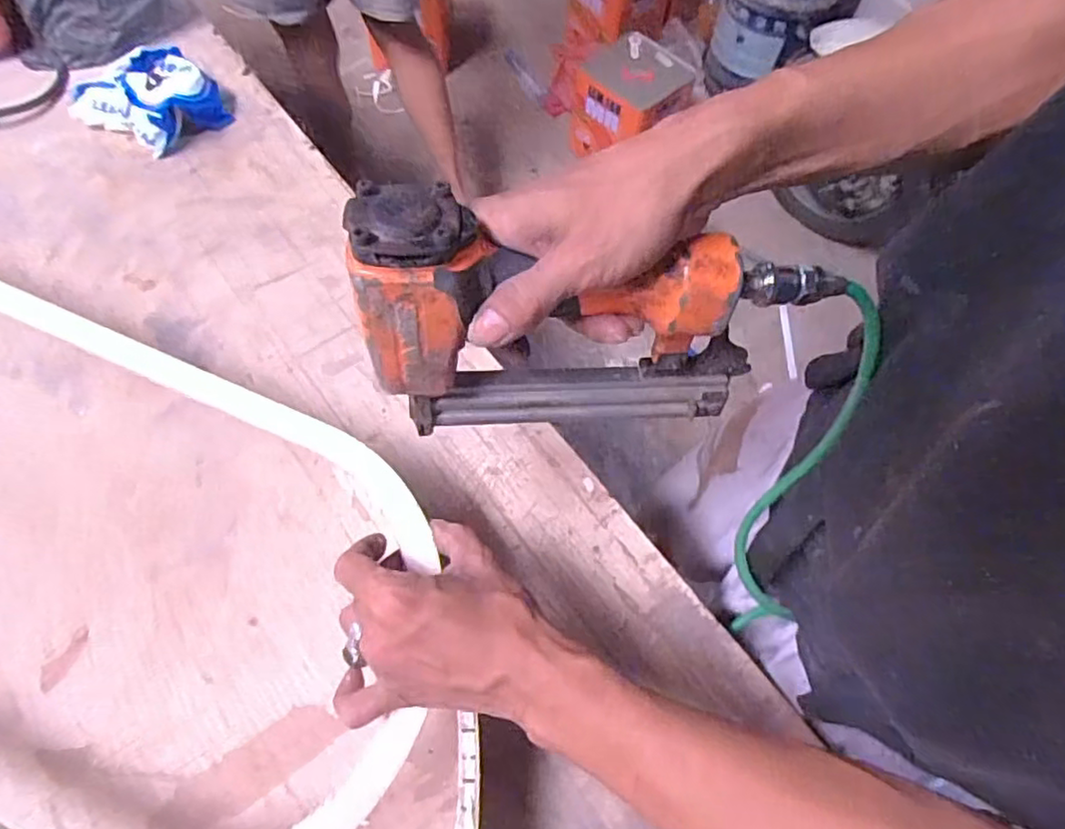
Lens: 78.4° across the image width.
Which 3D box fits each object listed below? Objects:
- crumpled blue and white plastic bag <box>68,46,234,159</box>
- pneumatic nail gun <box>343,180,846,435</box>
[{"bbox_3d":[-0.407,-0.339,0.691,0.136,0.046,0.106,24,64,9],"label":"crumpled blue and white plastic bag"},{"bbox_3d":[0.034,-0.054,0.368,0.241,0.159,0.053,-4,63,-5],"label":"pneumatic nail gun"}]

